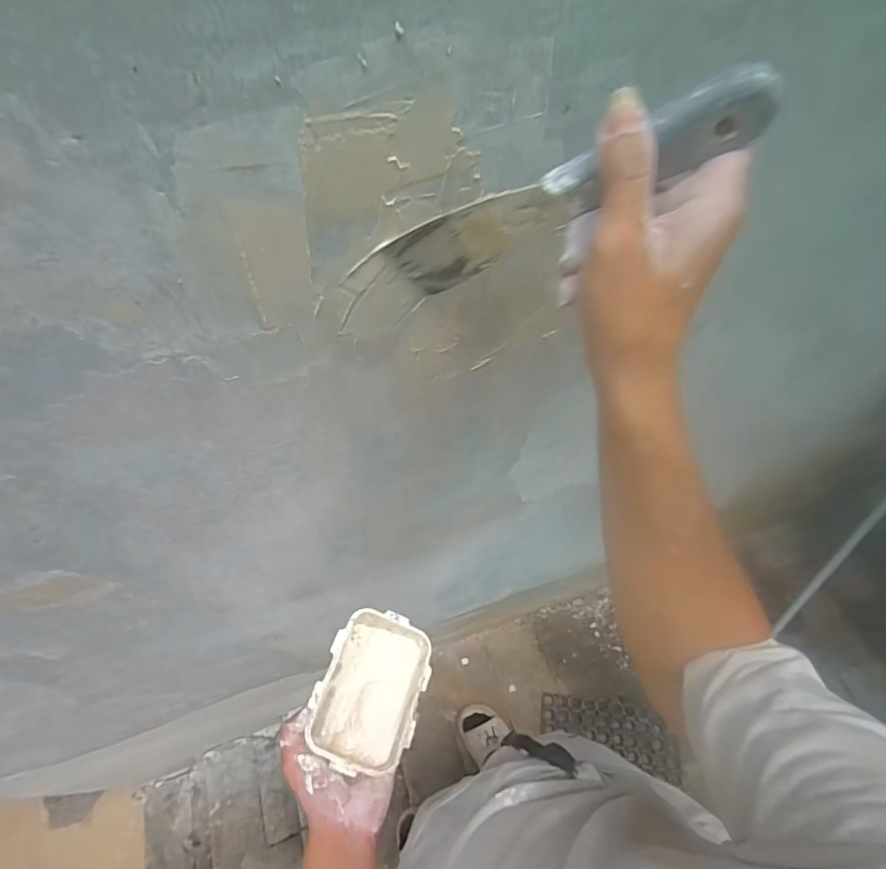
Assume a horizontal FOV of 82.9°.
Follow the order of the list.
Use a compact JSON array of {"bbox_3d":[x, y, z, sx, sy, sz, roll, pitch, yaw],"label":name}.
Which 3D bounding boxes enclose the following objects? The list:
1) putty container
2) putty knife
[{"bbox_3d":[-0.071,0.259,0.515,0.100,0.058,0.140,15,59,6],"label":"putty container"},{"bbox_3d":[0.057,-0.120,0.255,0.189,0.045,0.013,-15,52,32],"label":"putty knife"}]

